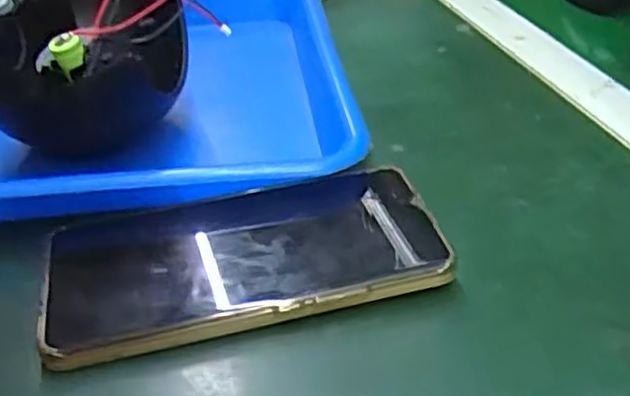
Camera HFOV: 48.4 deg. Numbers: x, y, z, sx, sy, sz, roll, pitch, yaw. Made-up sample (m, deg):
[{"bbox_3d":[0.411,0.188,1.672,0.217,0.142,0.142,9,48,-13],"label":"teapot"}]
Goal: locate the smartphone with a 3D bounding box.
[{"bbox_3d":[-0.029,0.027,0.297,0.160,0.016,0.072,-10,38,-11],"label":"smartphone"}]

